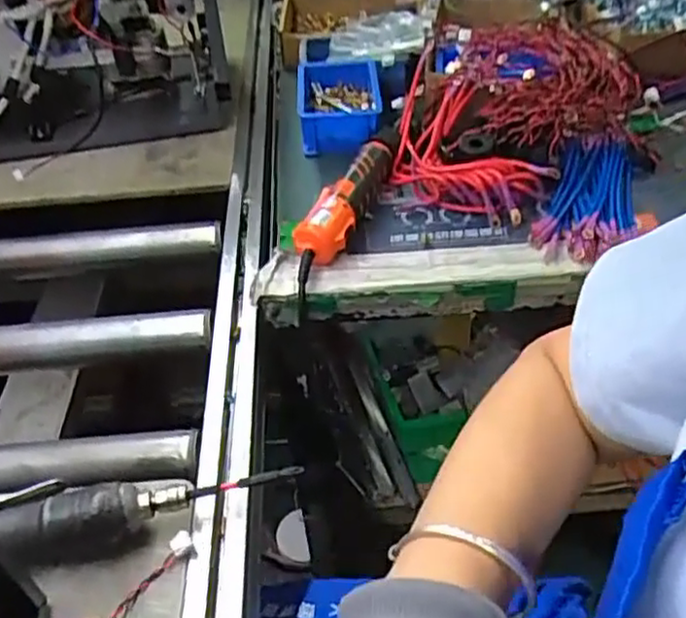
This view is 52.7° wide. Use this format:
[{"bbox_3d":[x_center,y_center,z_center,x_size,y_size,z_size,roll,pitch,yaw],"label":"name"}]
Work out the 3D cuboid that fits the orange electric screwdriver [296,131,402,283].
[{"bbox_3d":[0.012,-0.131,0.730,0.047,0.034,0.263,13,45,17],"label":"orange electric screwdriver"}]

